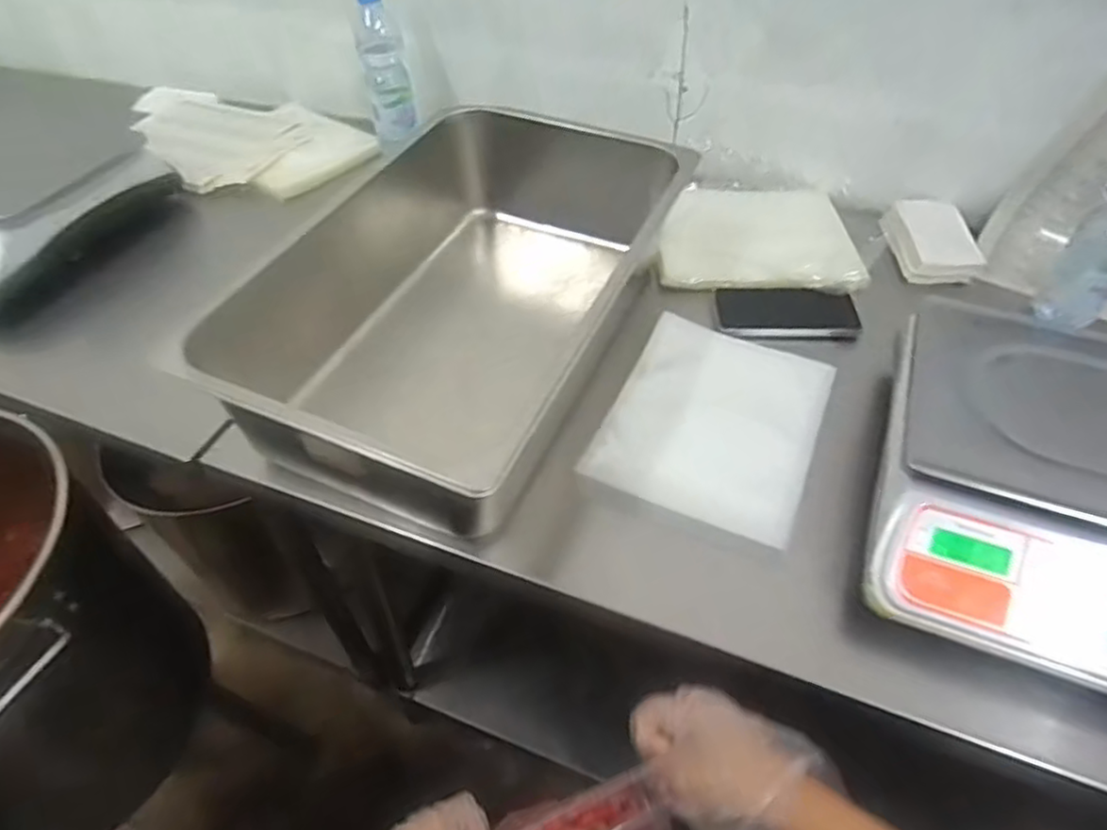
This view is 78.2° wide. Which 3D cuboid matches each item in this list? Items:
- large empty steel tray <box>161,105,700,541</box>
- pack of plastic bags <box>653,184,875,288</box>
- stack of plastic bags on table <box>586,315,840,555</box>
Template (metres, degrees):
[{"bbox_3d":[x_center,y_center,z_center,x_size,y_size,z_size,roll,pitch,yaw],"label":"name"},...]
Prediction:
[{"bbox_3d":[-0.088,-0.129,0.733,0.311,0.176,0.529,18,53,18],"label":"large empty steel tray"},{"bbox_3d":[0.274,-0.243,0.905,0.250,0.031,0.240,6,50,8],"label":"pack of plastic bags"},{"bbox_3d":[0.166,0.007,0.705,0.201,0.026,0.231,21,59,16],"label":"stack of plastic bags on table"}]

